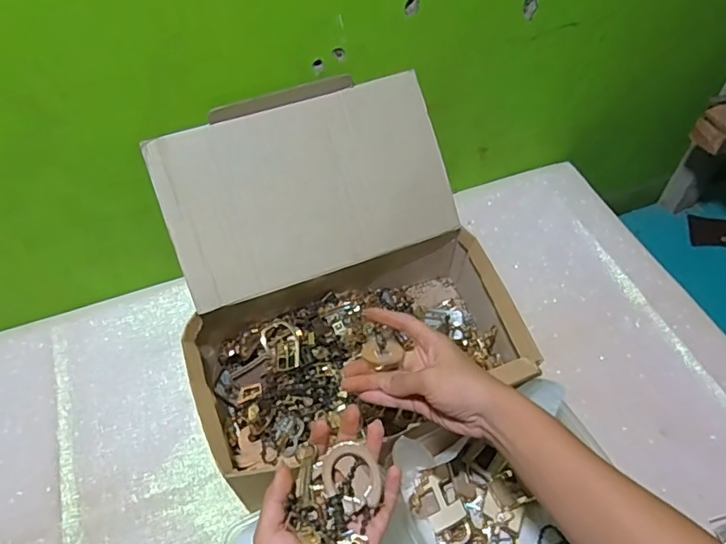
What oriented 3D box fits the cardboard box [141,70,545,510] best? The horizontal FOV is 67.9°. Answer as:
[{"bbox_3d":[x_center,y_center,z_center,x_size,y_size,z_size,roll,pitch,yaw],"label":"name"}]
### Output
[{"bbox_3d":[-0.038,-0.002,0.594,0.339,0.219,0.313,-21,56,-14],"label":"cardboard box"}]

